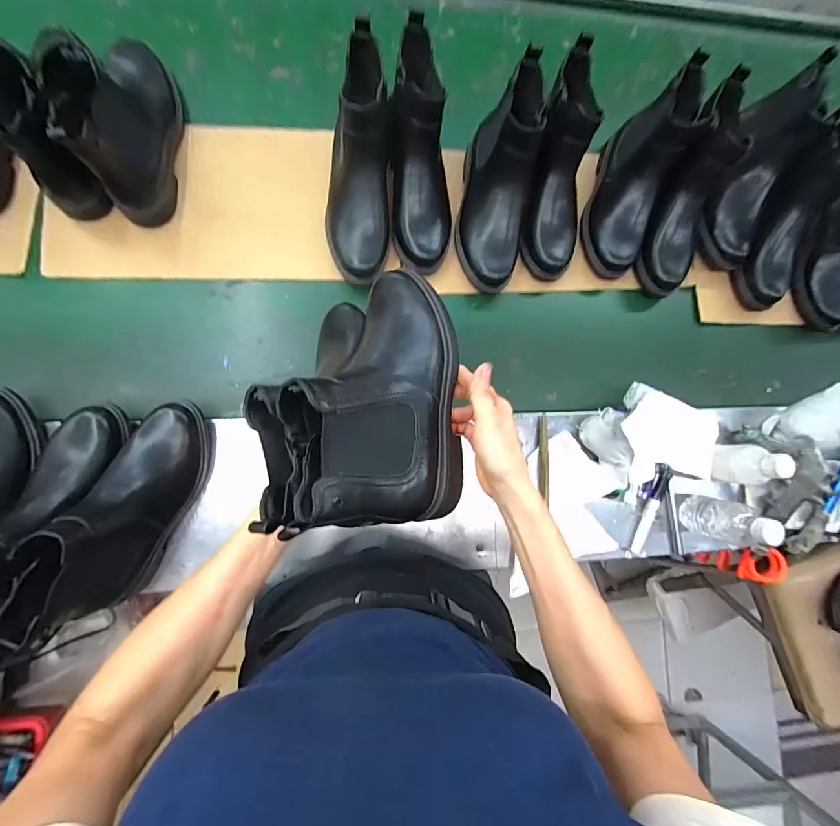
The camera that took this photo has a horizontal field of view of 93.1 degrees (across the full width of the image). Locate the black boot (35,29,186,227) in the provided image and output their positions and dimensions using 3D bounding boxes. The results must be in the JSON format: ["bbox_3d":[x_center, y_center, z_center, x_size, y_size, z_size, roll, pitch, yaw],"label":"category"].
[{"bbox_3d":[-0.404,-0.425,0.544,0.085,0.168,0.269,-1,85,-7],"label":"black boot"}]

